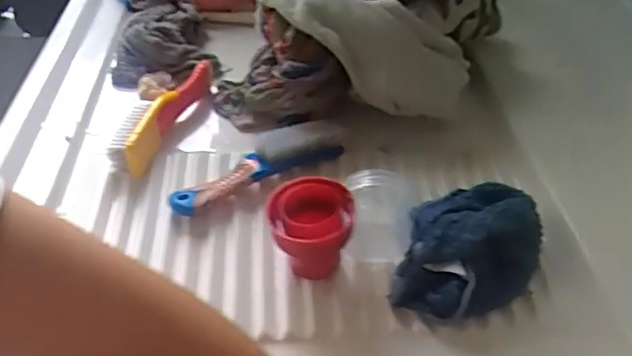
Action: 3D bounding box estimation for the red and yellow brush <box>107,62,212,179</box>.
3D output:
[{"bbox_3d":[-0.136,-0.062,0.527,0.032,0.037,0.162,15,43,12],"label":"red and yellow brush"}]

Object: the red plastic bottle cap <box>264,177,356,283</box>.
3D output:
[{"bbox_3d":[-0.004,0.034,0.397,0.056,0.049,0.053,2,42,-2],"label":"red plastic bottle cap"}]

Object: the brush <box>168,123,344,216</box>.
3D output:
[{"bbox_3d":[-0.046,-0.013,0.478,0.159,0.026,0.037,-24,49,-28],"label":"brush"}]

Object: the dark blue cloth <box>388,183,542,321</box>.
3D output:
[{"bbox_3d":[0.114,0.047,0.426,0.097,0.050,0.131,14,43,11],"label":"dark blue cloth"}]

